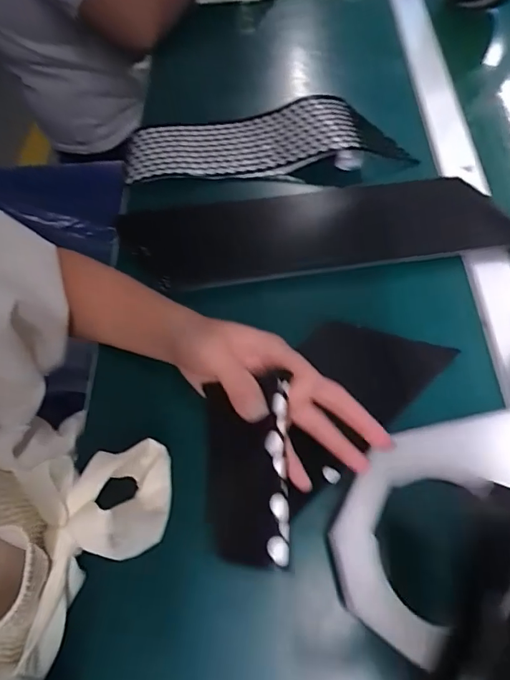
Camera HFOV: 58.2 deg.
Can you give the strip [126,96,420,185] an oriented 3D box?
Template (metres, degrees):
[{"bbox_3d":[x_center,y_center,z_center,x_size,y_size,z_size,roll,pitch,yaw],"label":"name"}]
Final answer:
[{"bbox_3d":[0.007,-0.228,0.524,0.309,0.027,0.088,-6,60,0],"label":"strip"}]

